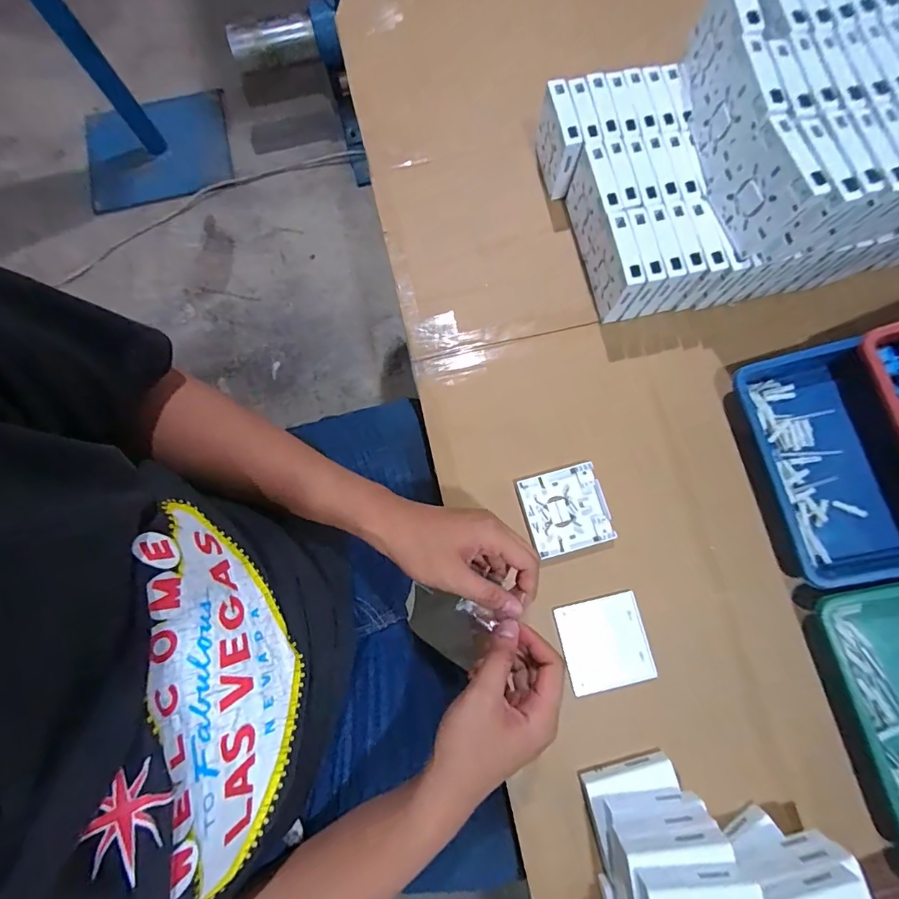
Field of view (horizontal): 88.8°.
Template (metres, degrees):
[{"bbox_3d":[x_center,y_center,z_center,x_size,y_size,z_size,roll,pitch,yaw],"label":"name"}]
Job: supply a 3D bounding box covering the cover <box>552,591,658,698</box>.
[{"bbox_3d":[0.158,0.197,0.468,0.087,0.008,0.084,-14,78,-1],"label":"cover"}]

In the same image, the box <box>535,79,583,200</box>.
[{"bbox_3d":[0.126,-0.362,0.545,0.027,0.090,0.088,-11,78,-1],"label":"box"}]

